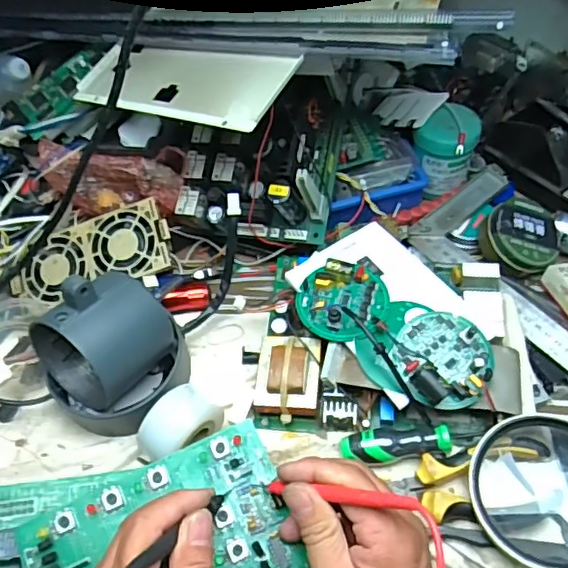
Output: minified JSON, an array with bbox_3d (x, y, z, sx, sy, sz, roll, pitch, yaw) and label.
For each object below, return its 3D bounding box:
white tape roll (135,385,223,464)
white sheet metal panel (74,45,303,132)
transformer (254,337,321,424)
[{"bbox_3d":[-0.077,0.108,0.434,0.061,0.048,0.036,-36,60,-21],"label":"white tape roll"},{"bbox_3d":[-0.079,-0.157,0.451,0.180,0.007,0.075,16,62,25],"label":"white sheet metal panel"},{"bbox_3d":[0.003,0.074,0.458,0.050,0.039,0.058,1,54,4],"label":"transformer"}]

